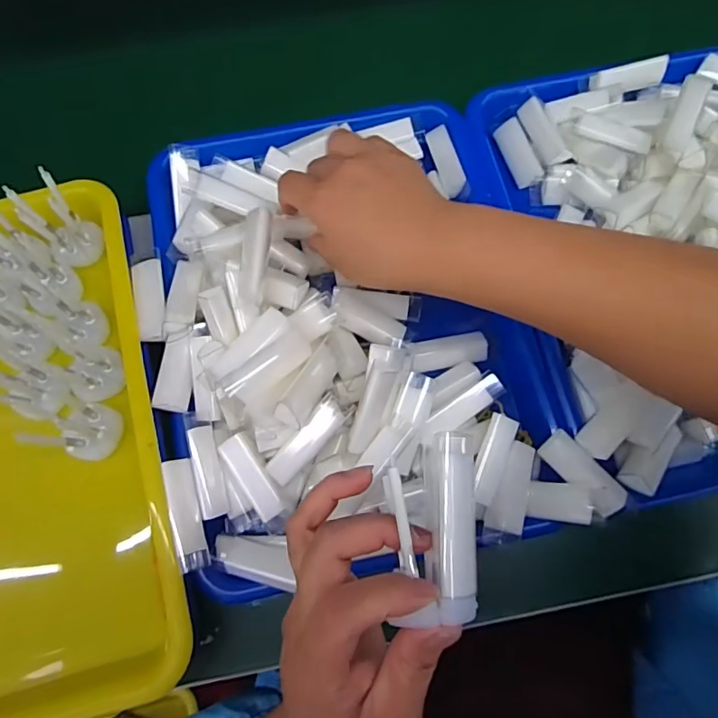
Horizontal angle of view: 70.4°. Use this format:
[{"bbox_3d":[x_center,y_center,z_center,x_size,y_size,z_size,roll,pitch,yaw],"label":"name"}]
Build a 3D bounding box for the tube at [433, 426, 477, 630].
[{"bbox_3d":[0.039,0.067,0.205,0.019,0.015,0.072,1,77,0],"label":"tube"}]

